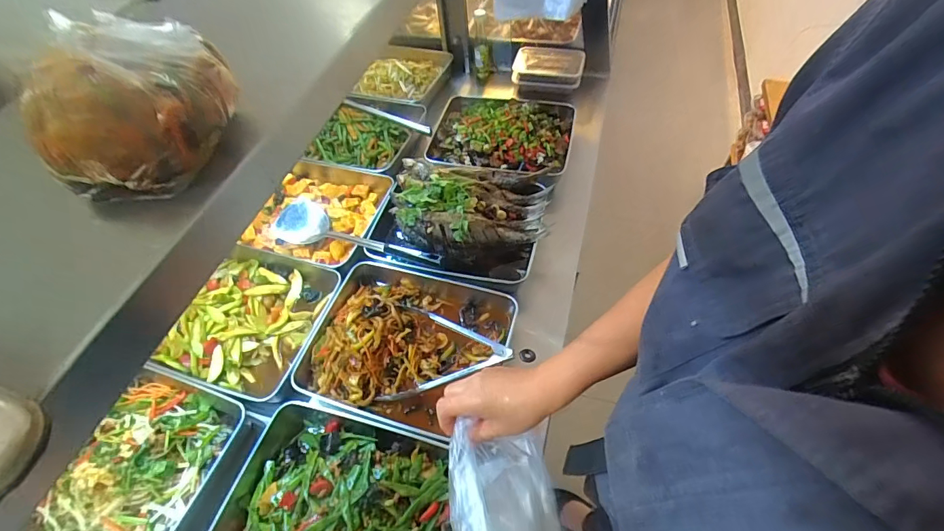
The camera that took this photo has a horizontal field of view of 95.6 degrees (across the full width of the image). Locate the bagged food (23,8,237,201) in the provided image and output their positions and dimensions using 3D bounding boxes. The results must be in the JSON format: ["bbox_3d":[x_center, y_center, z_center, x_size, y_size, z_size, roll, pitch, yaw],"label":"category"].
[{"bbox_3d":[-0.229,-0.107,0.294,0.104,0.088,0.078,-9,54,-2],"label":"bagged food"}]

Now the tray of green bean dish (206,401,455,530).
[{"bbox_3d":[-0.163,0.324,0.537,0.324,0.063,0.245,11,56,12],"label":"tray of green bean dish"}]

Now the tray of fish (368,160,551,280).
[{"bbox_3d":[-0.021,-0.086,0.792,0.301,0.113,0.242,10,56,12],"label":"tray of fish"}]

